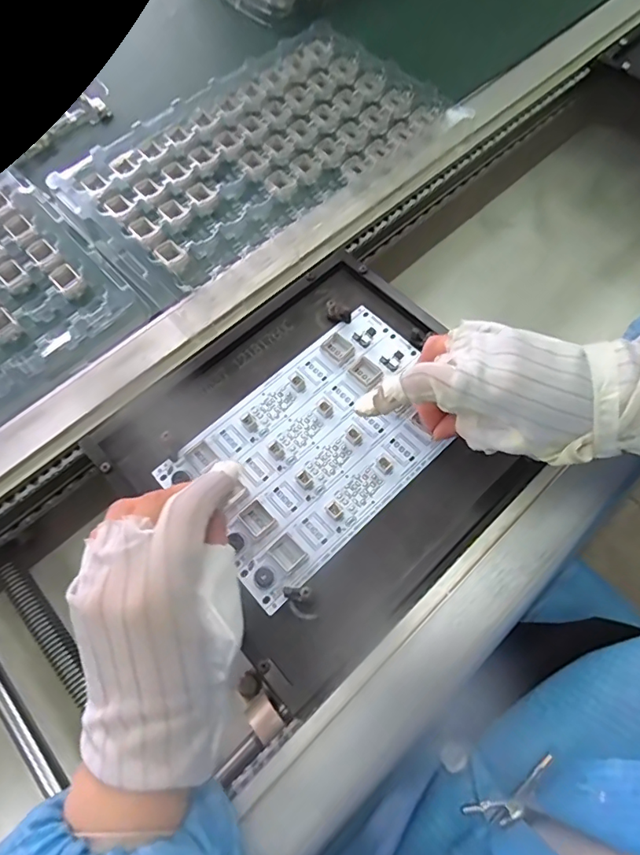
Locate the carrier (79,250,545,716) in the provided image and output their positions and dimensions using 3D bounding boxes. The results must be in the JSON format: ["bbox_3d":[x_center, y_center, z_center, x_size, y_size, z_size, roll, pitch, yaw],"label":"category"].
[{"bbox_3d":[0.002,0.009,0.357,0.248,0.019,0.233,-40,69,-16],"label":"carrier"}]

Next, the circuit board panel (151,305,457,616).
[{"bbox_3d":[0.002,0.008,0.358,0.202,0.012,0.128,-41,73,-14],"label":"circuit board panel"}]

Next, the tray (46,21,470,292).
[{"bbox_3d":[-0.055,-0.257,0.447,0.318,0.014,0.188,-37,68,-15],"label":"tray"}]

